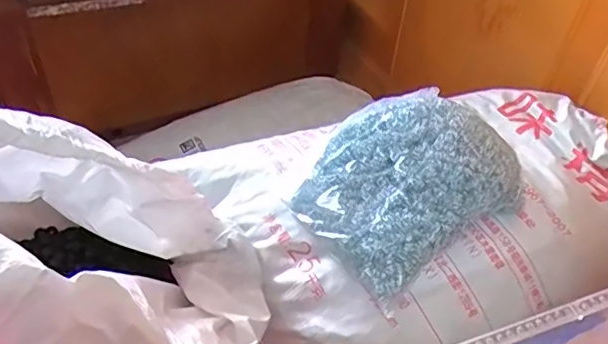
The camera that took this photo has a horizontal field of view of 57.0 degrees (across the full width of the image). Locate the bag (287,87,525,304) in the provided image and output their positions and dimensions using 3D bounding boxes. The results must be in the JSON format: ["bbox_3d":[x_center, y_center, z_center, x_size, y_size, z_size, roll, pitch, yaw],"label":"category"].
[{"bbox_3d":[0.109,0.002,0.581,0.223,0.059,0.167,-29,54,-28],"label":"bag"}]

